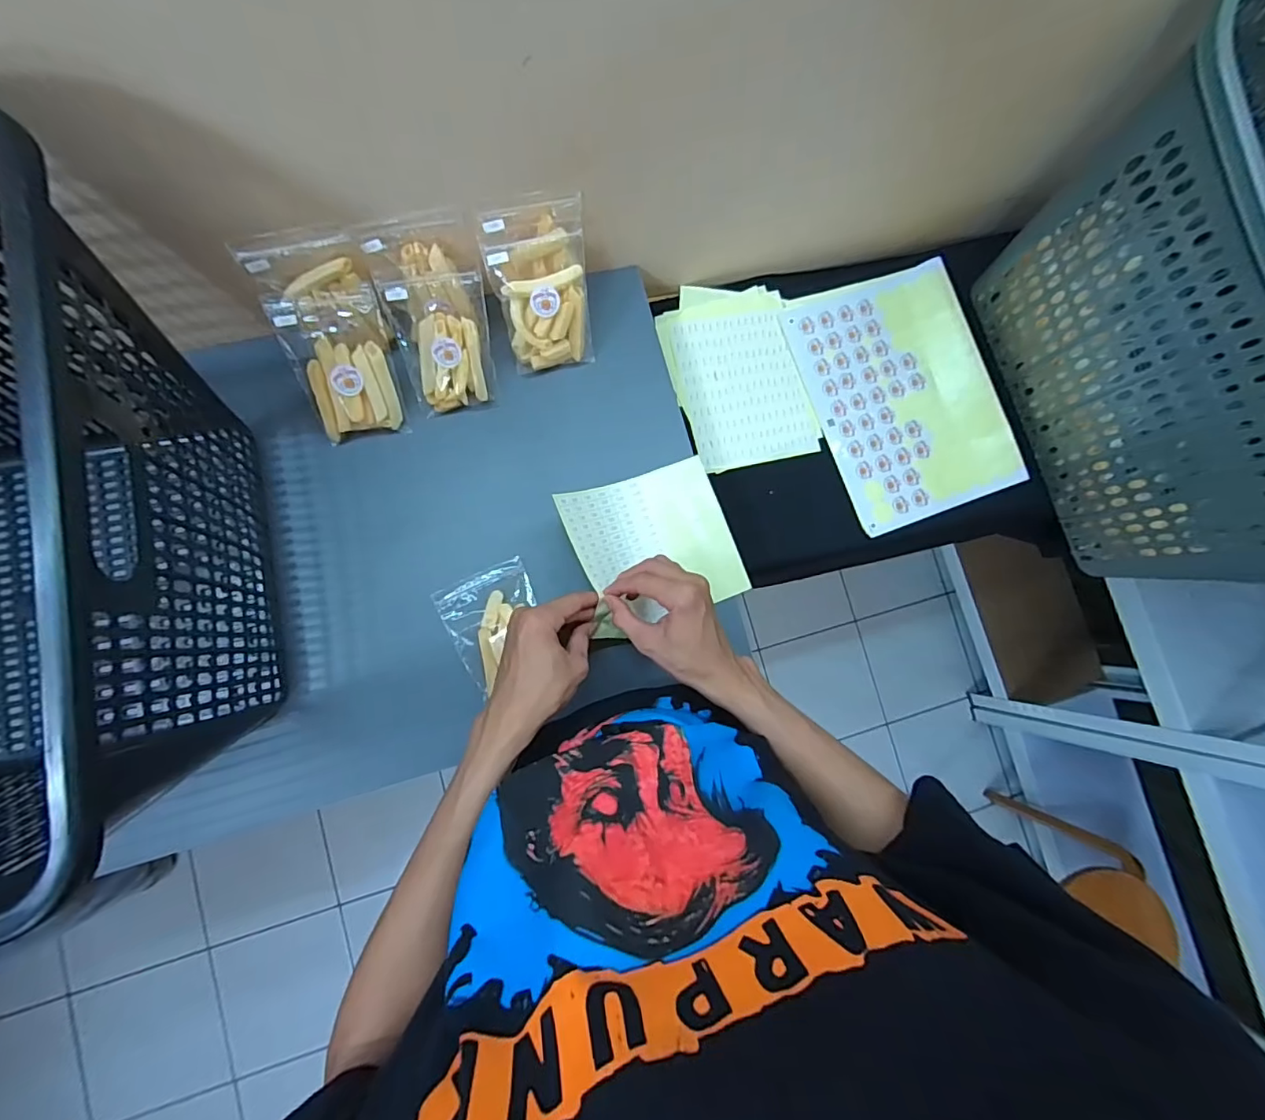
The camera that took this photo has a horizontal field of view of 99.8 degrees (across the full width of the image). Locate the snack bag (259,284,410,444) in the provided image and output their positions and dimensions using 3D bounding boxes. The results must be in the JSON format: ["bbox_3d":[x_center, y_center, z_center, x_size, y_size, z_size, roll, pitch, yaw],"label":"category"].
[{"bbox_3d":[-0.288,-0.195,0.537,0.089,0.032,0.138,-17,118,-18],"label":"snack bag"}]

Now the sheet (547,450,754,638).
[{"bbox_3d":[0.028,-0.018,0.565,0.175,0.068,0.158,-21,87,-8],"label":"sheet"}]

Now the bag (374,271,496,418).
[{"bbox_3d":[-0.190,-0.224,0.554,0.092,0.030,0.130,-16,121,-9],"label":"bag"}]

